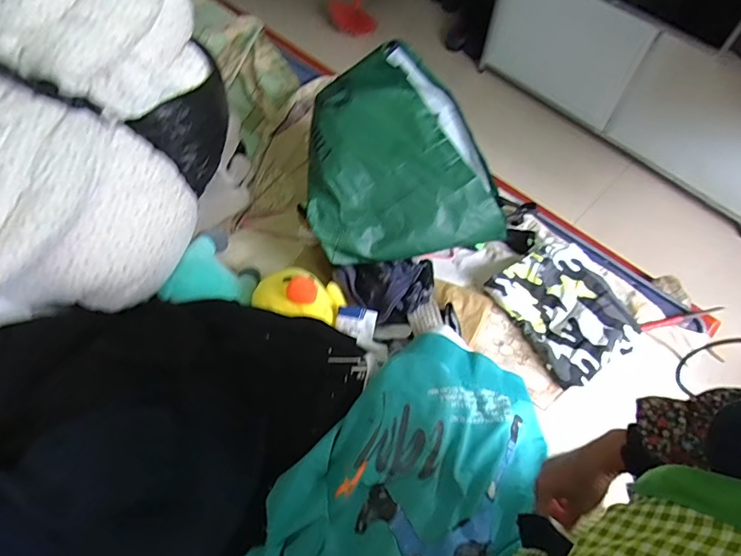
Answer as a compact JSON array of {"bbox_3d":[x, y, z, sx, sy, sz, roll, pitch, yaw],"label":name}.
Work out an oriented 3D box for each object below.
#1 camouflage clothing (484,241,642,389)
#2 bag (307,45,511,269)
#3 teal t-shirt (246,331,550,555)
[{"bbox_3d":[0.353,0.050,0.844,0.194,0.039,0.244,-26,63,-17],"label":"camouflage clothing"},{"bbox_3d":[0.045,-0.200,0.838,0.339,0.124,0.359,-21,93,0],"label":"bag"},{"bbox_3d":[0.024,0.337,0.611,0.292,0.119,0.586,31,62,16],"label":"teal t-shirt"}]

